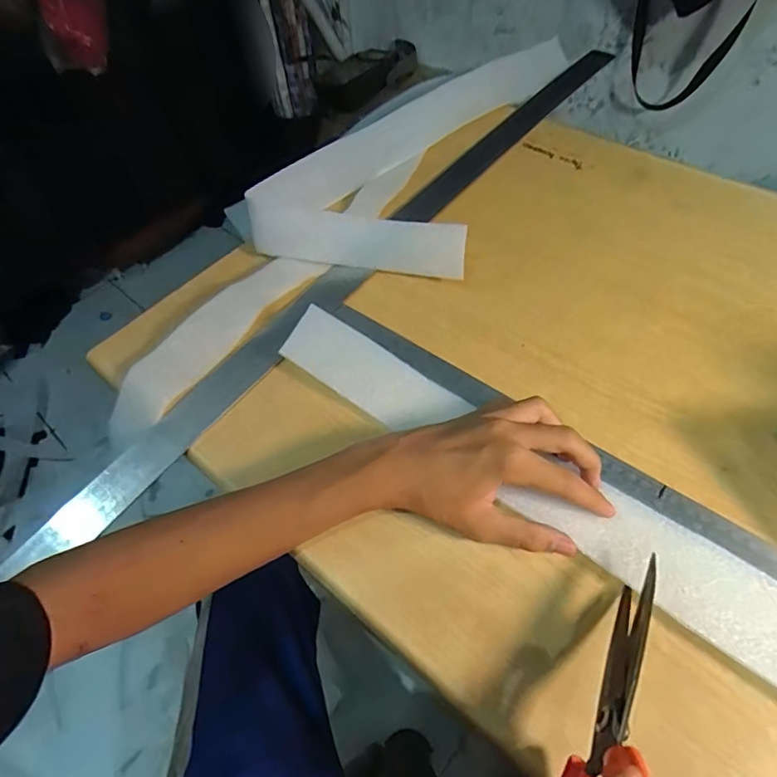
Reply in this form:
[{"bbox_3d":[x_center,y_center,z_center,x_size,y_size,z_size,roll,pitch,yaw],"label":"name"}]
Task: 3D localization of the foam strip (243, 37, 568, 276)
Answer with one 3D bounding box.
[{"bbox_3d":[0.048,-0.311,0.577,0.223,0.036,0.500,19,59,13],"label":"foam strip"}]

